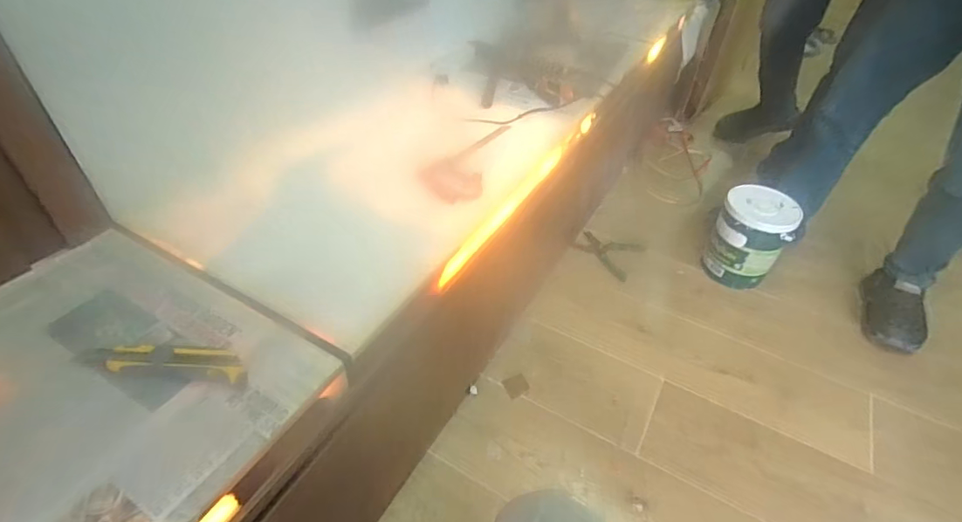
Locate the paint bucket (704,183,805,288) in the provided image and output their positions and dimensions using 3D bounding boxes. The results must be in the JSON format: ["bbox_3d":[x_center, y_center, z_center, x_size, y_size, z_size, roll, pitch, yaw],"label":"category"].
[{"bbox_3d":[0.694,-0.060,1.271,0.166,0.206,0.168,0,44,0],"label":"paint bucket"}]

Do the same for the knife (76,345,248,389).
[{"bbox_3d":[-0.322,0.102,0.503,0.168,0.017,0.039,3,44,3],"label":"knife"}]

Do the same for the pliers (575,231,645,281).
[{"bbox_3d":[0.354,-0.028,1.367,0.169,0.021,0.131,29,49,26],"label":"pliers"}]

